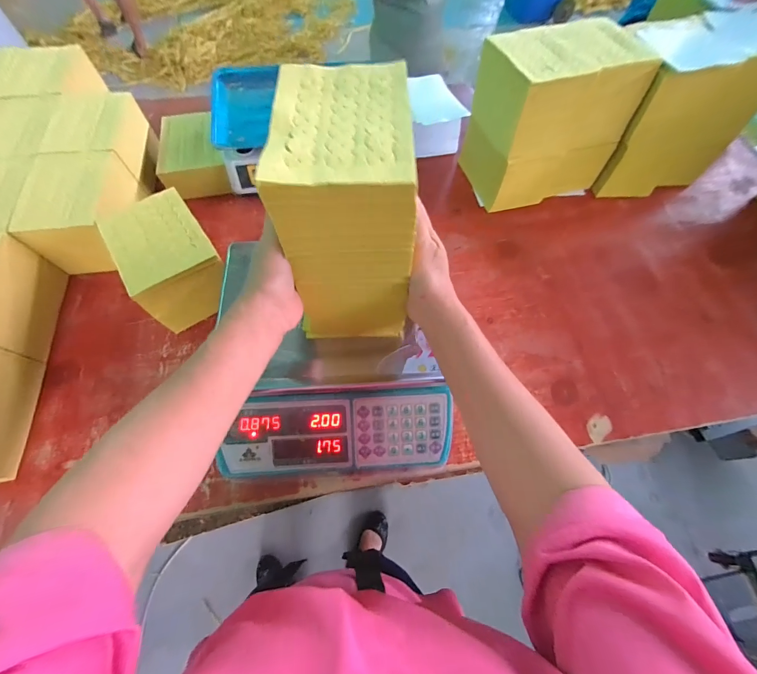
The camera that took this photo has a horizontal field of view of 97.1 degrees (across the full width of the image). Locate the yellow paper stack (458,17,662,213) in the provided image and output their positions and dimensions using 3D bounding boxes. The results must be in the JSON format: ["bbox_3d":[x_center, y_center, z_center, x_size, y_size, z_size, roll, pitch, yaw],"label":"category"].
[{"bbox_3d":[0.306,-0.398,0.616,0.236,0.221,0.179,-16,67,-10],"label":"yellow paper stack"}]

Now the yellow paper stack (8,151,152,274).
[{"bbox_3d":[-0.486,-0.207,0.556,0.116,0.099,0.179,-3,65,-4],"label":"yellow paper stack"}]

